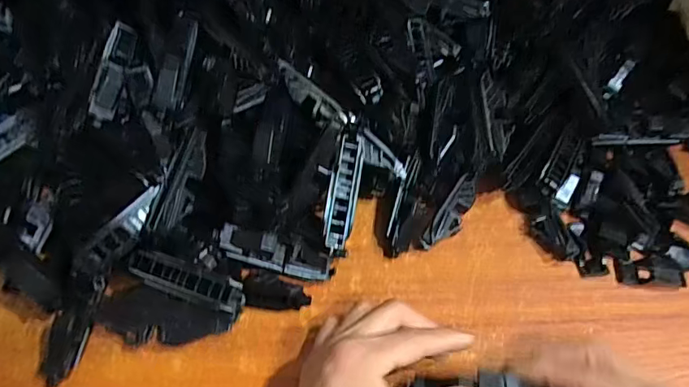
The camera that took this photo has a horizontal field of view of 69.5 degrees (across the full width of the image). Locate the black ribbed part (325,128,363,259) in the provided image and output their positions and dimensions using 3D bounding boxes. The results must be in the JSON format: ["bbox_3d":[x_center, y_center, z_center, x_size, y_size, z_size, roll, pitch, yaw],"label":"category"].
[{"bbox_3d":[0.000,-0.001,0.325,0.018,0.021,0.083,9,83,3],"label":"black ribbed part"}]

